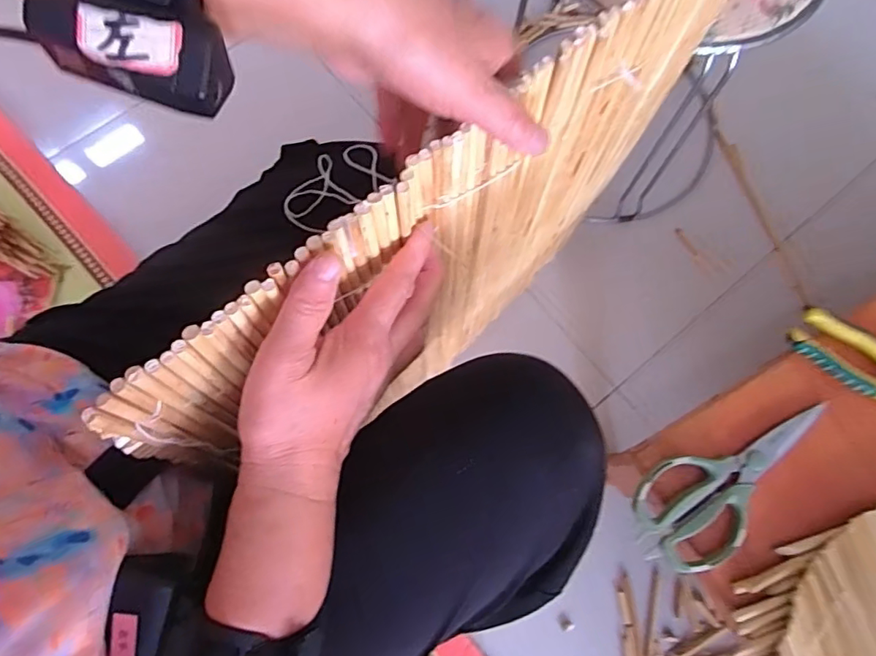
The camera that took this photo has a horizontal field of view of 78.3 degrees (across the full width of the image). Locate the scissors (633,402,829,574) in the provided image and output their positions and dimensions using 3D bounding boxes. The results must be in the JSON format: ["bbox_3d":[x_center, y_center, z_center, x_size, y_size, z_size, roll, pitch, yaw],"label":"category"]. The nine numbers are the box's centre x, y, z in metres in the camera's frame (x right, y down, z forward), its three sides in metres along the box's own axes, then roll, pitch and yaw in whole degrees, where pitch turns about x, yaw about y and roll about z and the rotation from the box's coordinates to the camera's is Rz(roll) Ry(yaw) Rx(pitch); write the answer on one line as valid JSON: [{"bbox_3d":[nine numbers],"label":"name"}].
[{"bbox_3d":[0.265,0.129,0.474,0.190,0.009,0.086,-33,79,-9],"label":"scissors"}]

